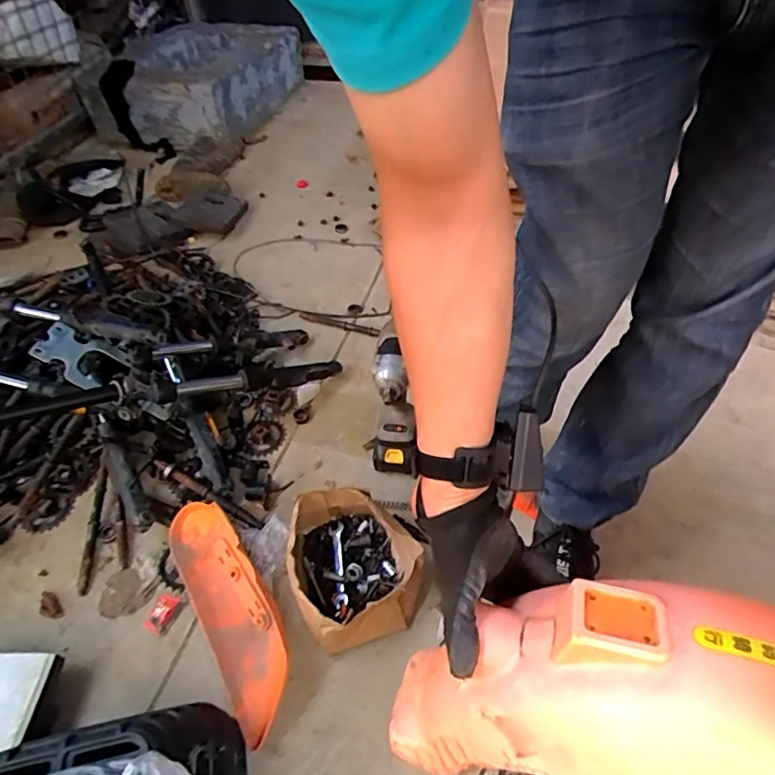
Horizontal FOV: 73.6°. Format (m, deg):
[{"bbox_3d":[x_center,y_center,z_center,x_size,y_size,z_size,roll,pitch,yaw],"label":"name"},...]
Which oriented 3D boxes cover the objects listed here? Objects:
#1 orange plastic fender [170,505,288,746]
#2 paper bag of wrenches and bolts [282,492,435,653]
[{"bbox_3d":[-0.223,0.314,0.742,0.102,0.074,0.332,-28,52,-19],"label":"orange plastic fender"},{"bbox_3d":[-0.058,0.260,0.765,0.178,0.091,0.210,-32,54,-22],"label":"paper bag of wrenches and bolts"}]

